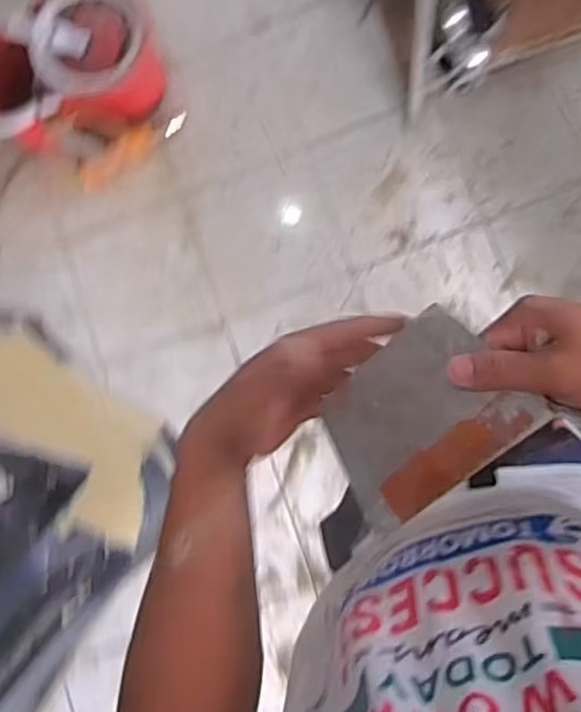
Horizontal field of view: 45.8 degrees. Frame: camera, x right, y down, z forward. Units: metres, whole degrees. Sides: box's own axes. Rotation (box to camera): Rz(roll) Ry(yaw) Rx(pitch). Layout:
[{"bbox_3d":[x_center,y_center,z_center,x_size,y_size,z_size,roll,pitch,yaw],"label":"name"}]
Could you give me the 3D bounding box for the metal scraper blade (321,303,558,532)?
[{"bbox_3d":[0.077,0.041,0.442,0.134,0.011,0.093,-44,73,27],"label":"metal scraper blade"}]

